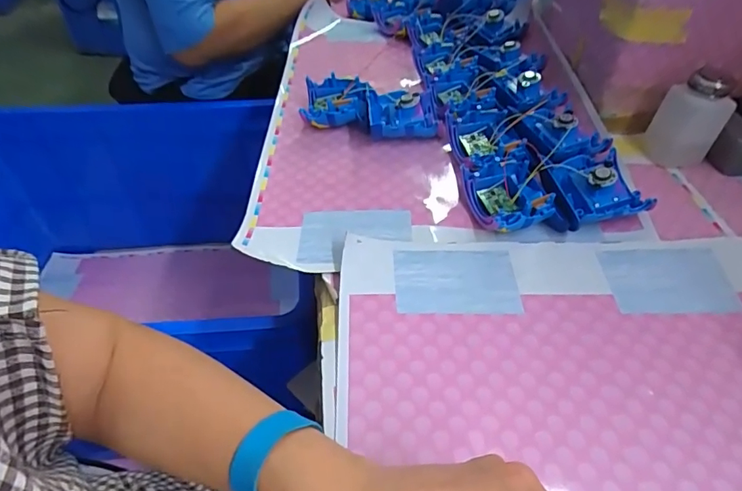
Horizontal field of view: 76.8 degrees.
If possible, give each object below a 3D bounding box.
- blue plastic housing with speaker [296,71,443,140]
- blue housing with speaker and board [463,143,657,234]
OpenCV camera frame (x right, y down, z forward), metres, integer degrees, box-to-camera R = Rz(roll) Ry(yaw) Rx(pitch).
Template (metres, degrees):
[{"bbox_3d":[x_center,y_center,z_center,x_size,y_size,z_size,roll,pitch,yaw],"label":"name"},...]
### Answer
[{"bbox_3d":[-0.004,-0.166,0.575,0.177,0.045,0.093,12,48,11],"label":"blue plastic housing with speaker"},{"bbox_3d":[0.180,-0.062,0.481,0.167,0.040,0.104,-4,47,-4],"label":"blue housing with speaker and board"}]

